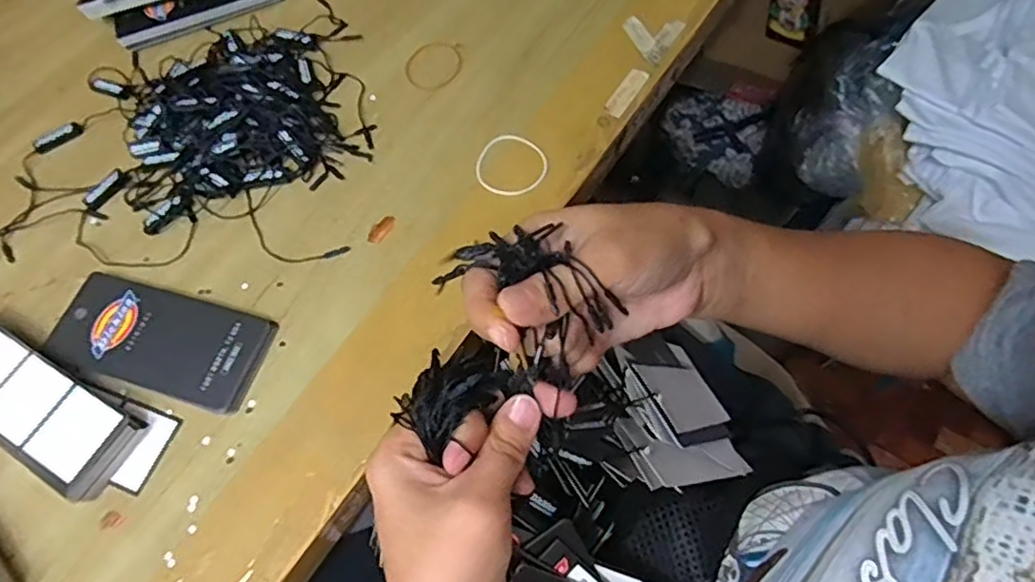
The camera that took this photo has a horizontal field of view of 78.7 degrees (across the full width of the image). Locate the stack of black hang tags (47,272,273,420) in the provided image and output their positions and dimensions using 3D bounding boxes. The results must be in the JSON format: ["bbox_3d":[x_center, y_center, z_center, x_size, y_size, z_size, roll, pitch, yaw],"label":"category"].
[{"bbox_3d":[-0.183,0.024,0.320,0.114,0.008,0.050,15,67,12],"label":"stack of black hang tags"}]

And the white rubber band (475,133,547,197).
[{"bbox_3d":[-0.004,-0.071,0.354,0.040,0.004,0.039,-2,64,4],"label":"white rubber band"}]

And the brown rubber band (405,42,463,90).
[{"bbox_3d":[-0.052,-0.142,0.393,0.035,0.004,0.039,1,65,6],"label":"brown rubber band"}]

